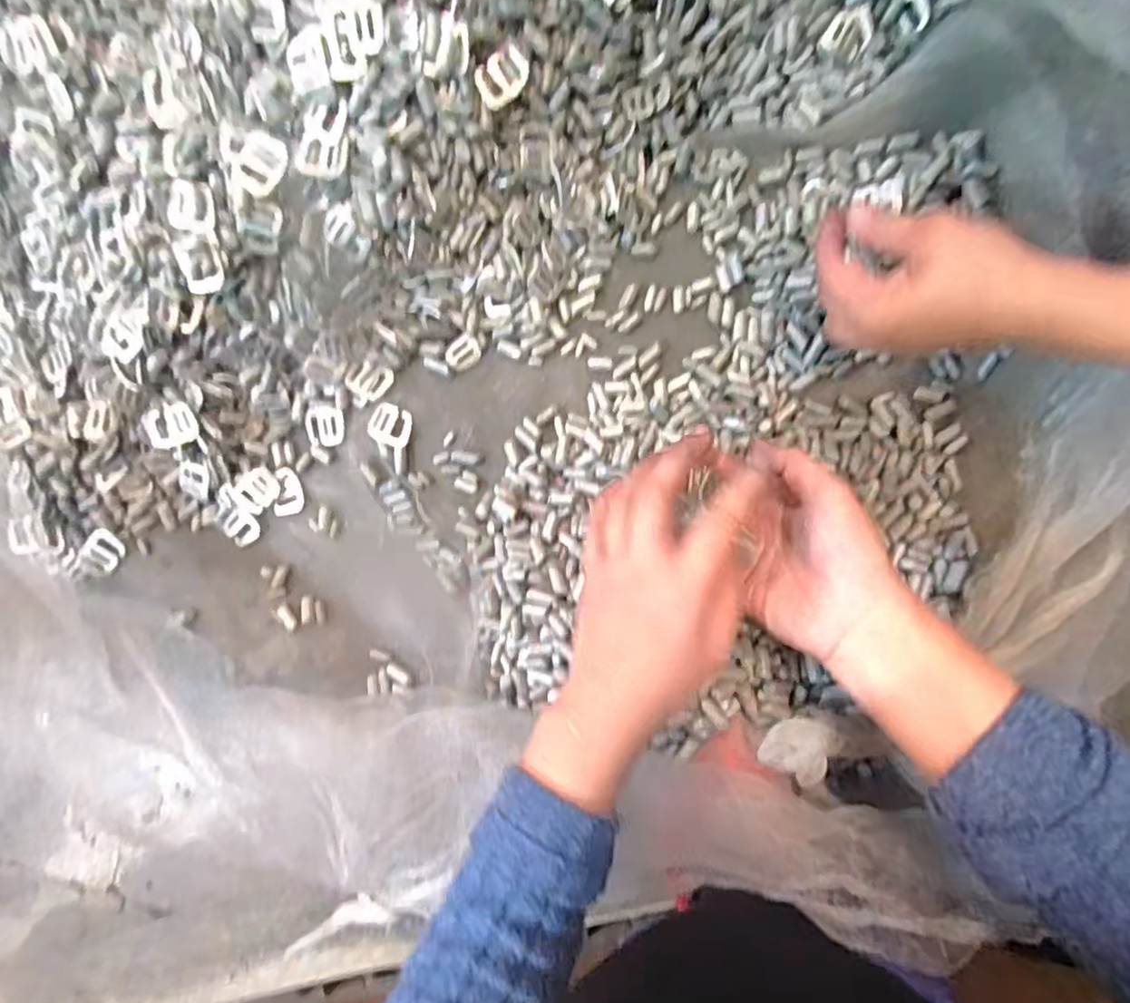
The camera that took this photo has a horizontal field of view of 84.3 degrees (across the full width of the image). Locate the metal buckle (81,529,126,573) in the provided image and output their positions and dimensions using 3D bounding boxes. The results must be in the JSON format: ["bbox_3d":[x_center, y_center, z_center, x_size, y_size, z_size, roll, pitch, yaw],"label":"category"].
[{"bbox_3d":[-0.361,0.037,0.490,0.027,0.008,0.026,34,93,2],"label":"metal buckle"}]

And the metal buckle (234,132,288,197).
[{"bbox_3d":[-0.185,-0.206,0.382,0.026,0.008,0.037,28,92,2],"label":"metal buckle"}]

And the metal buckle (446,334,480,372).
[{"bbox_3d":[-0.075,-0.111,0.464,0.026,0.007,0.020,-35,89,3],"label":"metal buckle"}]

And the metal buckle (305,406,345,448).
[{"bbox_3d":[-0.184,-0.057,0.478,0.032,0.006,0.030,1,91,3],"label":"metal buckle"}]

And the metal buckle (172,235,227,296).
[{"bbox_3d":[-0.233,-0.152,0.396,0.028,0.007,0.034,-13,90,3],"label":"metal buckle"}]

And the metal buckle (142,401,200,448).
[{"bbox_3d":[-0.289,-0.055,0.456,0.038,0.006,0.032,-22,91,0],"label":"metal buckle"}]

